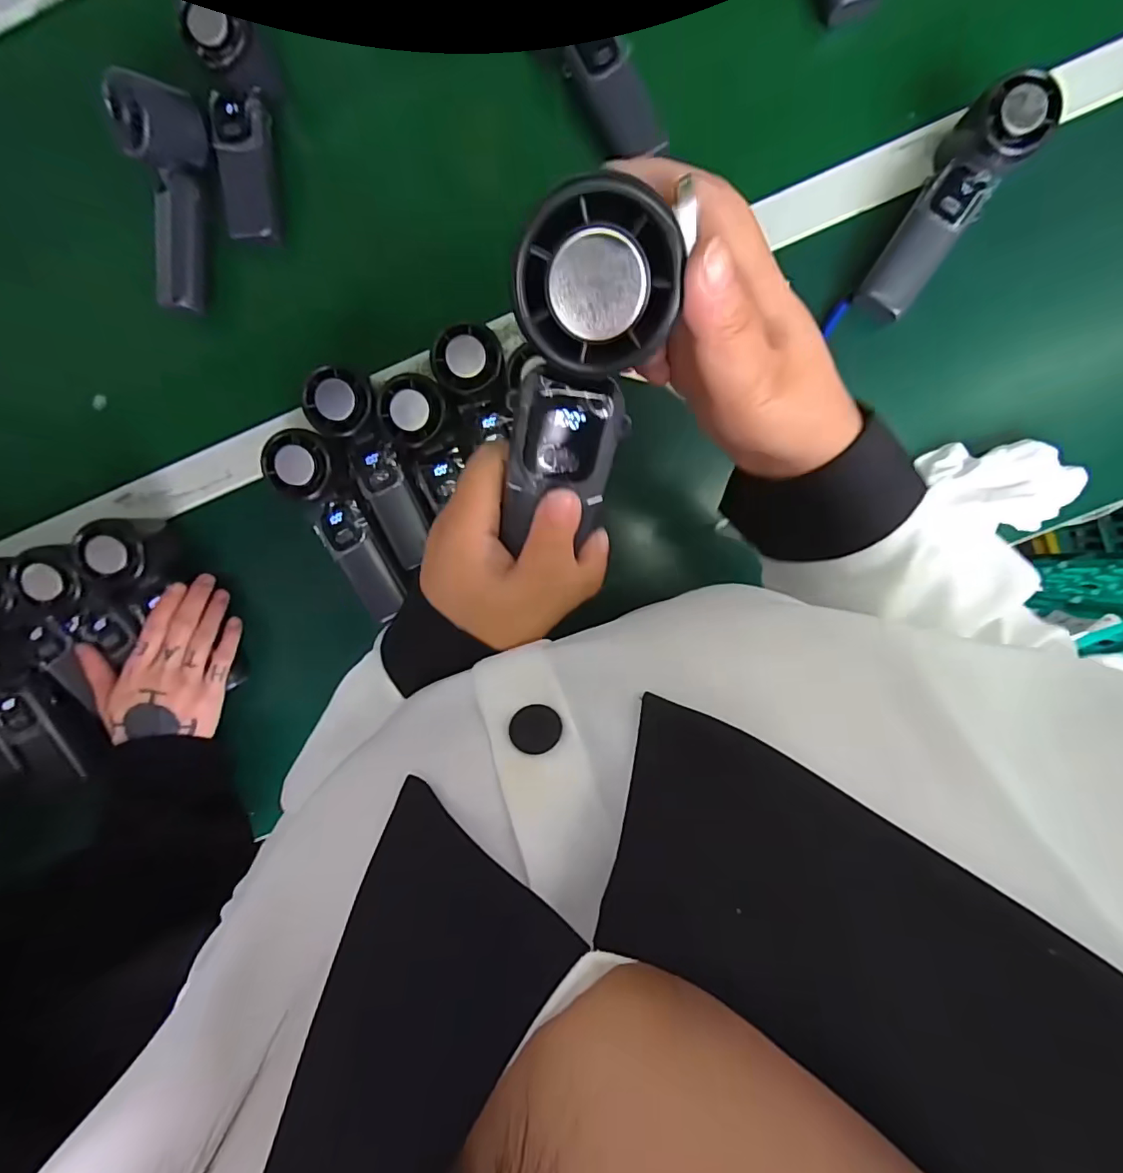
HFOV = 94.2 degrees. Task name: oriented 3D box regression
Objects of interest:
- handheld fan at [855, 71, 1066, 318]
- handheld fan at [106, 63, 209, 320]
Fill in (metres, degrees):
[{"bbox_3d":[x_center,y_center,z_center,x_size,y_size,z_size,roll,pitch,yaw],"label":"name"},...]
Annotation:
[{"bbox_3d":[0.291,-0.289,0.401,0.049,0.048,0.165,33,109,1],"label":"handheld fan"},{"bbox_3d":[-0.317,-0.313,0.420,0.050,0.062,0.158,-7,93,3],"label":"handheld fan"}]

